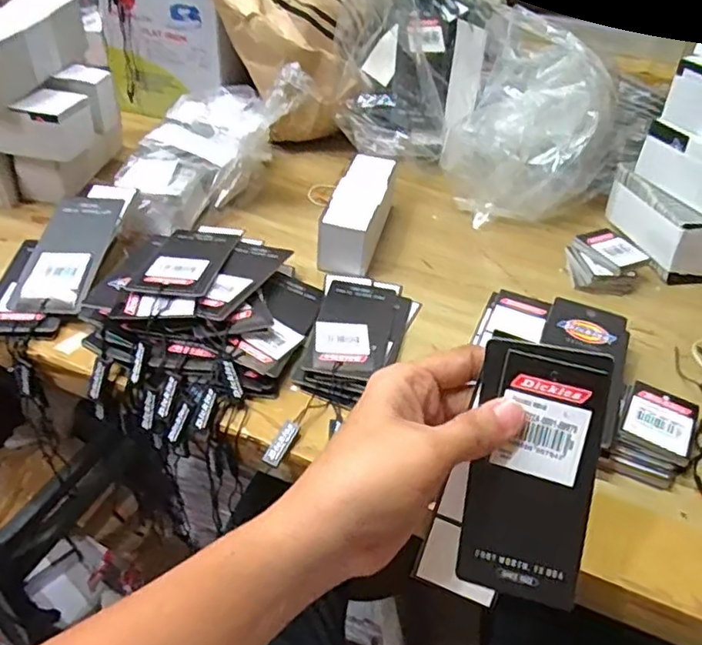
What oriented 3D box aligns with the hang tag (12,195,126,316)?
[{"bbox_3d":[-0.198,-0.050,0.427,0.050,0.009,0.109,3,51,2],"label":"hang tag"}]

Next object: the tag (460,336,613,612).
[{"bbox_3d":[0.075,0.063,0.253,0.049,0.108,0.004,9,10,20],"label":"tag"}]

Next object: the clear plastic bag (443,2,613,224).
[{"bbox_3d":[0.165,-0.185,0.555,0.140,0.133,0.174,15,42,12],"label":"clear plastic bag"}]

